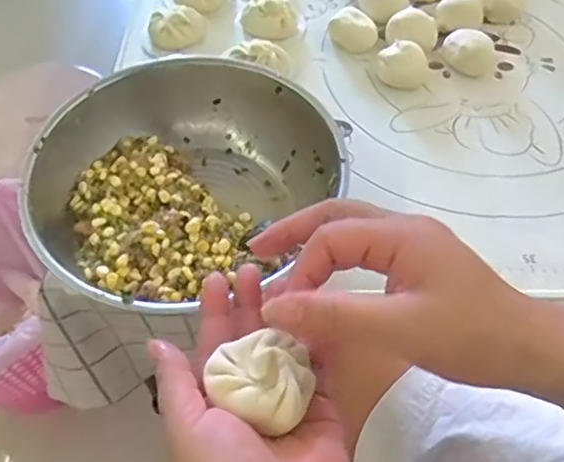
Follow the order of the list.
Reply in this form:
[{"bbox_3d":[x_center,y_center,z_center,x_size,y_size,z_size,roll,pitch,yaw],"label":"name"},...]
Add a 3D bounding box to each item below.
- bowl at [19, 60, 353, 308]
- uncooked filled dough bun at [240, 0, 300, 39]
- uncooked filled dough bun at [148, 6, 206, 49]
[{"bbox_3d":[-0.094,-0.048,0.528,0.262,0.077,0.213,-35,63,-22],"label":"bowl"},{"bbox_3d":[-0.015,-0.257,0.693,0.068,0.034,0.042,5,56,3],"label":"uncooked filled dough bun"},{"bbox_3d":[-0.126,-0.244,0.690,0.065,0.035,0.065,-8,57,-6],"label":"uncooked filled dough bun"}]

